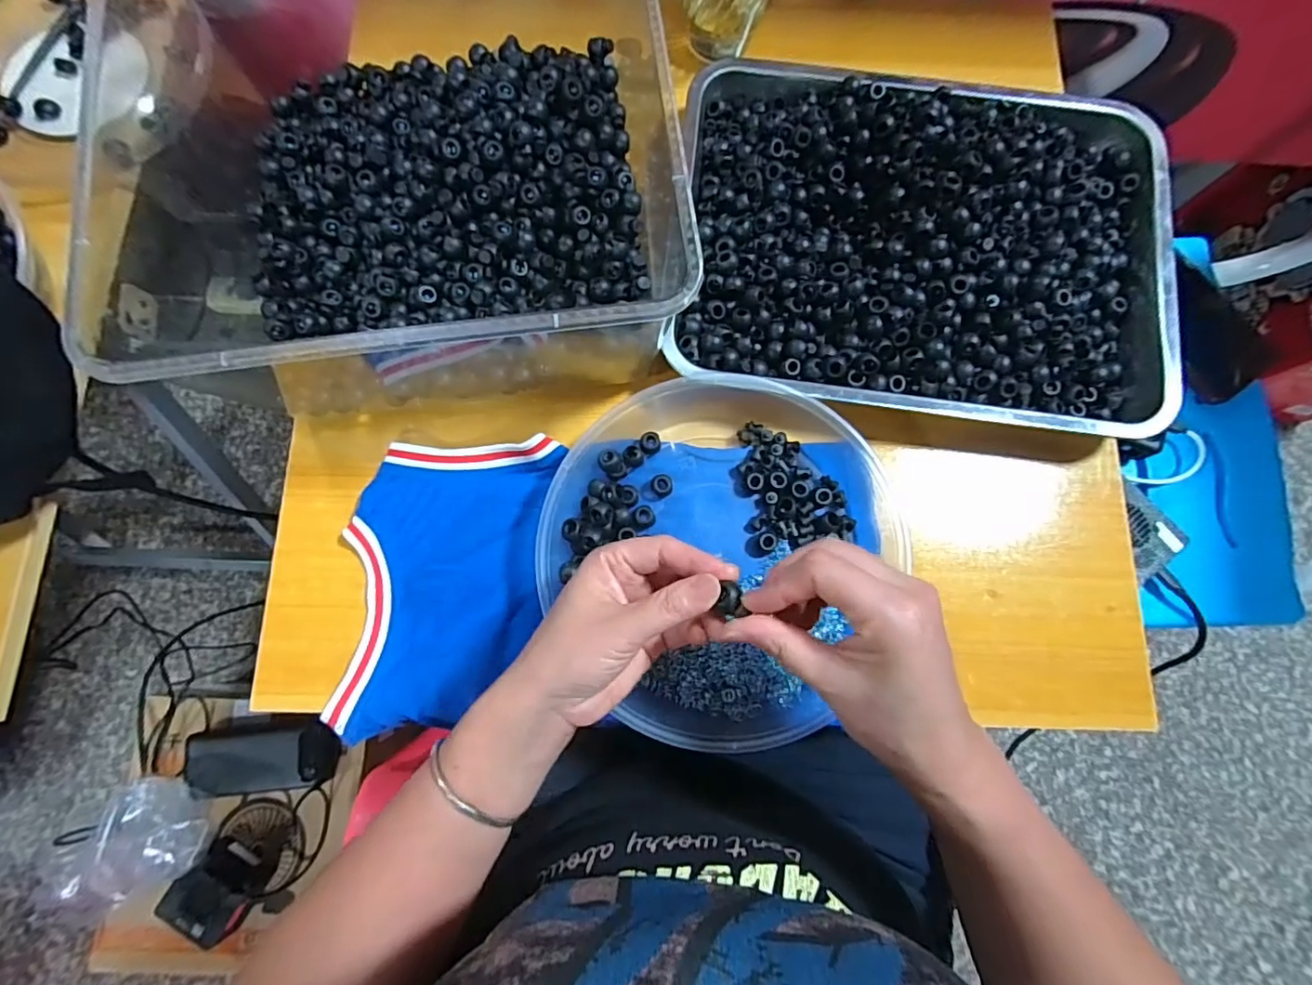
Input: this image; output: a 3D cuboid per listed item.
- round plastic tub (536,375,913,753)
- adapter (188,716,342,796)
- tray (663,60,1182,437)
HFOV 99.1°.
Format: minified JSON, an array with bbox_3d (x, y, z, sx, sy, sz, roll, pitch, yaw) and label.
[{"bbox_3d":[0.034,0.033,0.371,0.209,0.051,0.229,0,81,-3],"label":"round plastic tub"},{"bbox_3d":[-0.458,0.304,0.653,0.160,0.030,0.078,-5,79,-2],"label":"adapter"},{"bbox_3d":[0.199,-0.193,0.403,0.347,0.038,0.277,8,79,0],"label":"tray"}]

